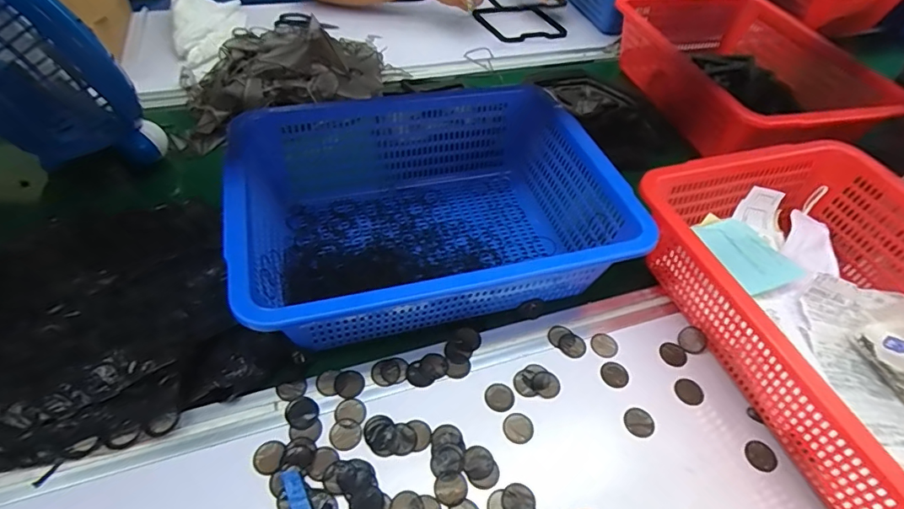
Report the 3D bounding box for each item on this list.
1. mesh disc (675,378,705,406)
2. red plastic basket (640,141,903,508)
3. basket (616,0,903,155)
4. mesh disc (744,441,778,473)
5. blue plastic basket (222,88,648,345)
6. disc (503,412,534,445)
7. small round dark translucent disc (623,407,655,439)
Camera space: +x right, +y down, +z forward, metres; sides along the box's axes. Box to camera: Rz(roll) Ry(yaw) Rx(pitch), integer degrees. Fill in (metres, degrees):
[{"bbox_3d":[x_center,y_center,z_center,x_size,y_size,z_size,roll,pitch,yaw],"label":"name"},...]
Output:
[{"bbox_3d":[0.236,0.136,0.485,0.028,0.004,0.027,3,50,-3],"label":"mesh disc"},{"bbox_3d":[0.397,0.059,0.483,0.304,0.123,0.382,-15,53,-18],"label":"red plastic basket"},{"bbox_3d":[0.491,-0.297,0.812,0.331,0.107,0.409,-10,52,-13],"label":"basket"},{"bbox_3d":[0.284,0.186,0.449,0.026,0.004,0.027,3,50,-3],"label":"mesh disc"},{"bbox_3d":[-0.027,-0.055,0.547,0.383,0.115,0.304,-11,52,-15],"label":"blue plastic basket"},{"bbox_3d":[0.061,0.159,0.448,0.027,0.004,0.027,3,50,-3],"label":"disc"},{"bbox_3d":[0.177,0.158,0.460,0.027,0.004,0.027,3,50,-3],"label":"small round dark translucent disc"}]

